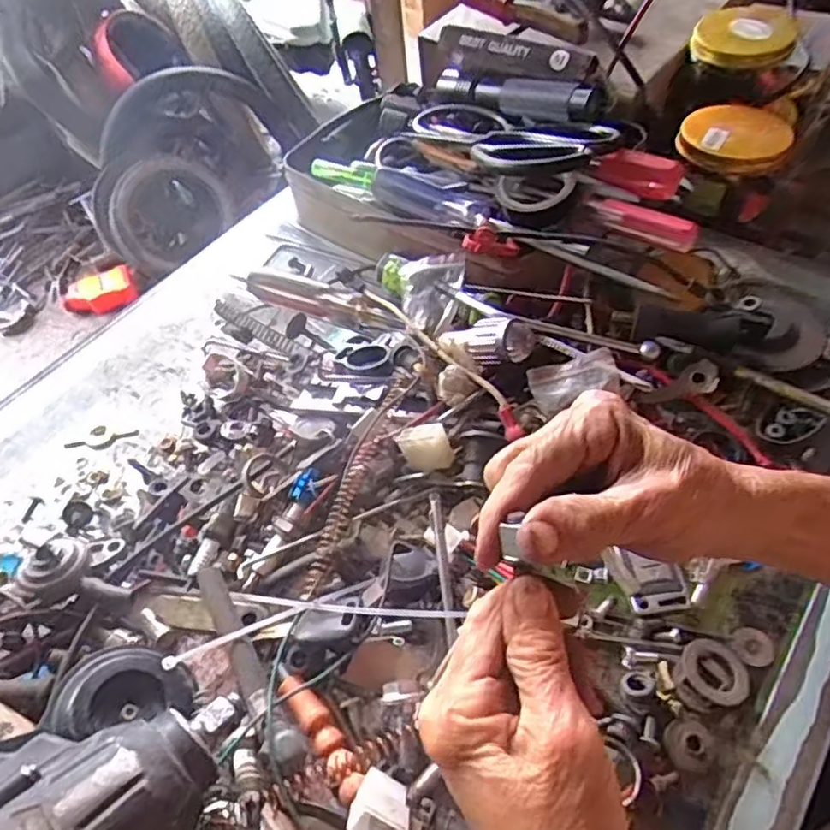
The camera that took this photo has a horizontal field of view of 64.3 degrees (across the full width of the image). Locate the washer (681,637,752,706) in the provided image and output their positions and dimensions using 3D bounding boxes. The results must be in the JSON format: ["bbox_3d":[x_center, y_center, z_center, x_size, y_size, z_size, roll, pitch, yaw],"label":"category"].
[{"bbox_3d":[0.154,0.130,0.337,0.031,0.006,0.034,-2,53,3],"label":"washer"}]

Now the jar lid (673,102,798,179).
[{"bbox_3d":[0.258,-0.228,0.533,0.082,0.020,0.094,16,56,16],"label":"jar lid"}]

